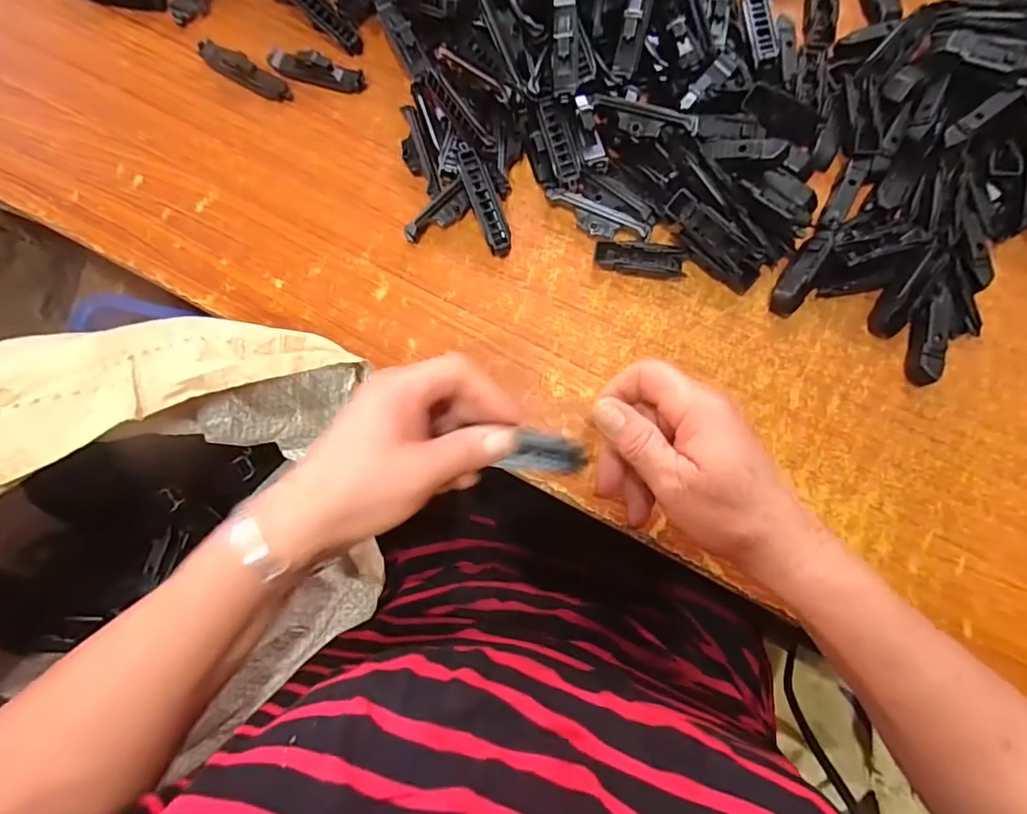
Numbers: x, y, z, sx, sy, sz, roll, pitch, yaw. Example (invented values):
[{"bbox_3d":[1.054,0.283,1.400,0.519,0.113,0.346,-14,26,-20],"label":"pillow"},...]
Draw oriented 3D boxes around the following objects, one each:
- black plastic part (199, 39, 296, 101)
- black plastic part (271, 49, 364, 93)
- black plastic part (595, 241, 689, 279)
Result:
[{"bbox_3d":[-0.216,-0.269,0.423,0.081,0.014,0.018,27,83,5],"label":"black plastic part"},{"bbox_3d":[-0.159,-0.270,0.423,0.078,0.018,0.018,15,82,4],"label":"black plastic part"},{"bbox_3d":[0.094,-0.108,0.392,0.066,0.014,0.023,5,81,2],"label":"black plastic part"}]

